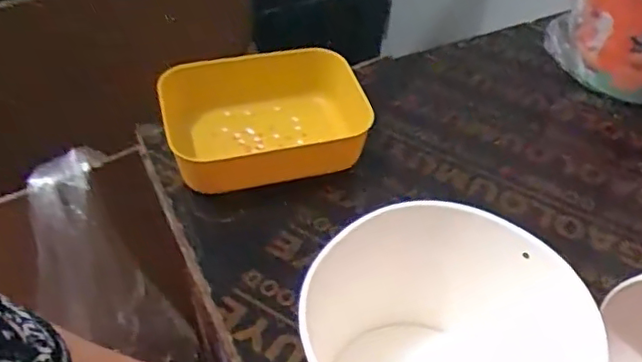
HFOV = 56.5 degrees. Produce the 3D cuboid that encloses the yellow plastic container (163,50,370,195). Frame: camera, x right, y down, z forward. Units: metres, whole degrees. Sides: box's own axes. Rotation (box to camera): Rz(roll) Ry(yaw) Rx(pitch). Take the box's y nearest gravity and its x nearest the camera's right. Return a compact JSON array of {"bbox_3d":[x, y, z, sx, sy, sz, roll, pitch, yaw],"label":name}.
[{"bbox_3d":[-0.053,-0.055,0.604,0.197,0.073,0.145,-10,46,-14],"label":"yellow plastic container"}]

